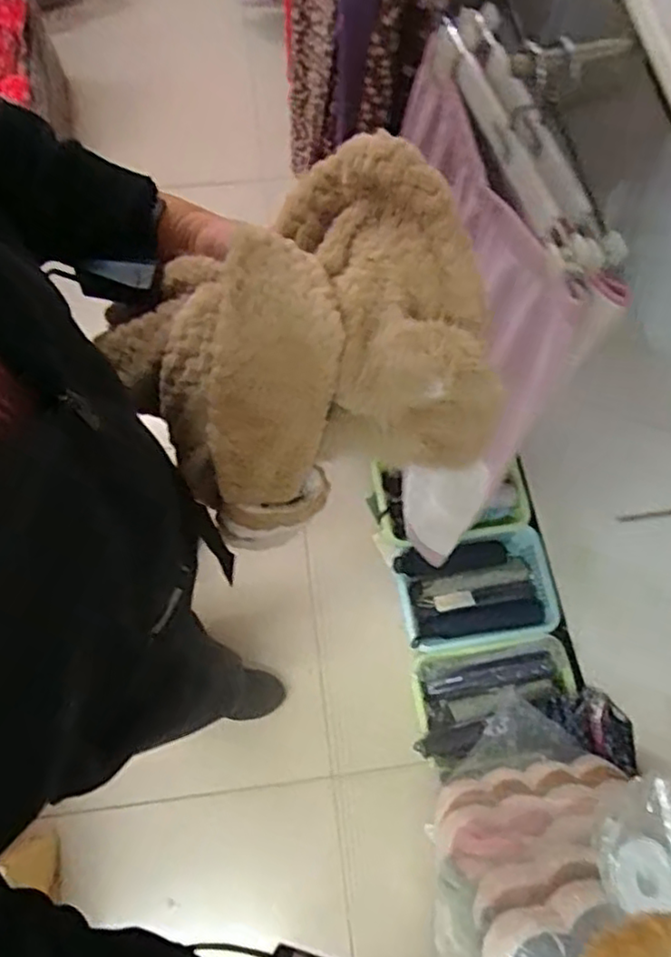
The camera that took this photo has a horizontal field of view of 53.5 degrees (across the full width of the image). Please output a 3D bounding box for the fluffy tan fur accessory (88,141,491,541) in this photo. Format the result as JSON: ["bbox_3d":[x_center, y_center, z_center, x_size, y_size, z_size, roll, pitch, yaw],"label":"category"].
[{"bbox_3d":[-0.032,-0.087,0.530,0.252,0.226,0.221,-21,74,-9],"label":"fluffy tan fur accessory"}]

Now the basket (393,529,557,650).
[{"bbox_3d":[0.324,0.256,1.542,0.347,0.074,0.247,-7,72,-5],"label":"basket"}]

